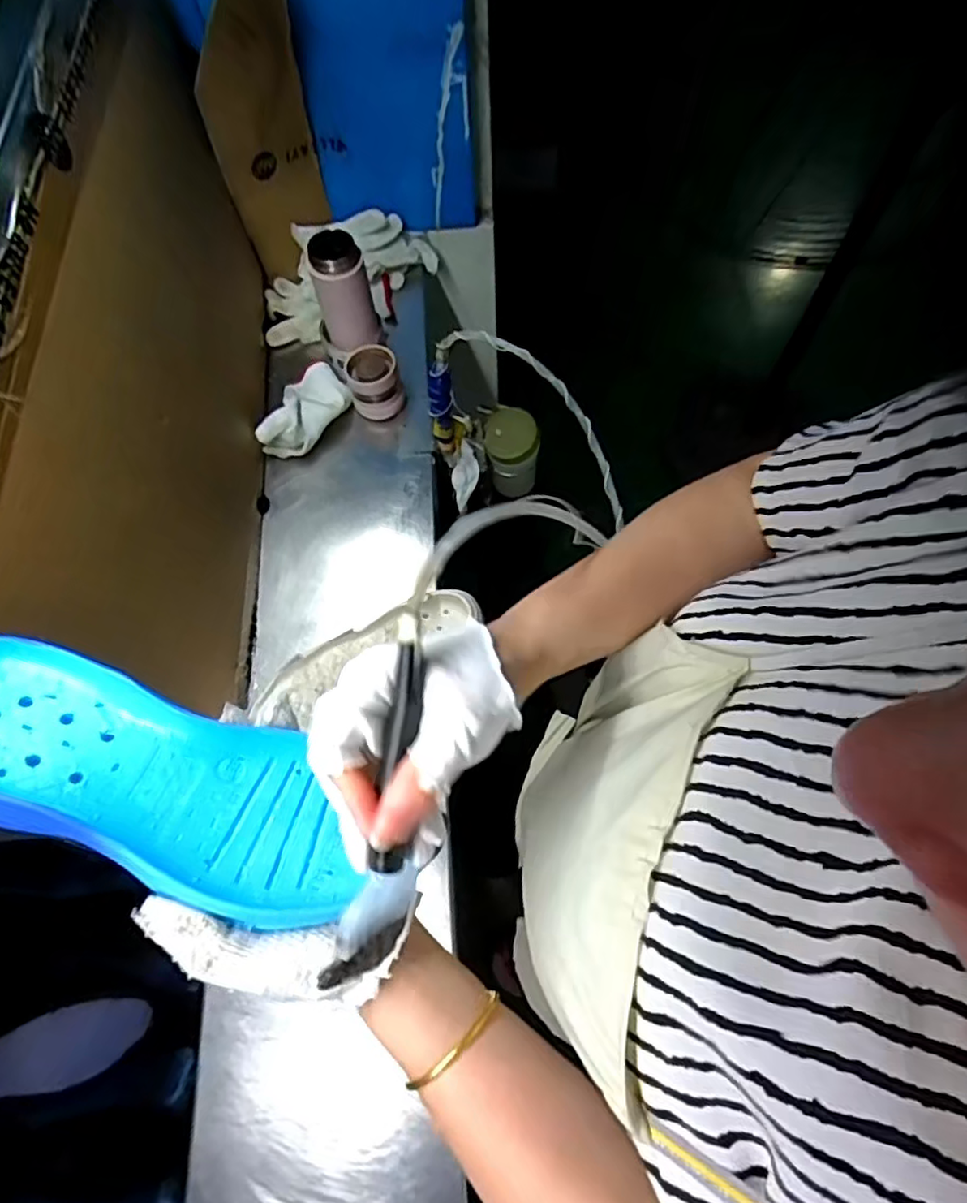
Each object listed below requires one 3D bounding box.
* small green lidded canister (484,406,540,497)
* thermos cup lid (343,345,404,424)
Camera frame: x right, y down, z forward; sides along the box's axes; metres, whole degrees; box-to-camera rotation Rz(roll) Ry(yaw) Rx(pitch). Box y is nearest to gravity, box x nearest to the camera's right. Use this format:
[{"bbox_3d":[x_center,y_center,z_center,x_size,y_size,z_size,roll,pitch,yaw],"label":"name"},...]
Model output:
[{"bbox_3d":[0.040,-0.211,0.902,0.075,0.137,0.074,1,68,3],"label":"small green lidded canister"},{"bbox_3d":[-0.140,-0.281,0.808,0.066,0.067,0.068,-1,68,2],"label":"thermos cup lid"}]

